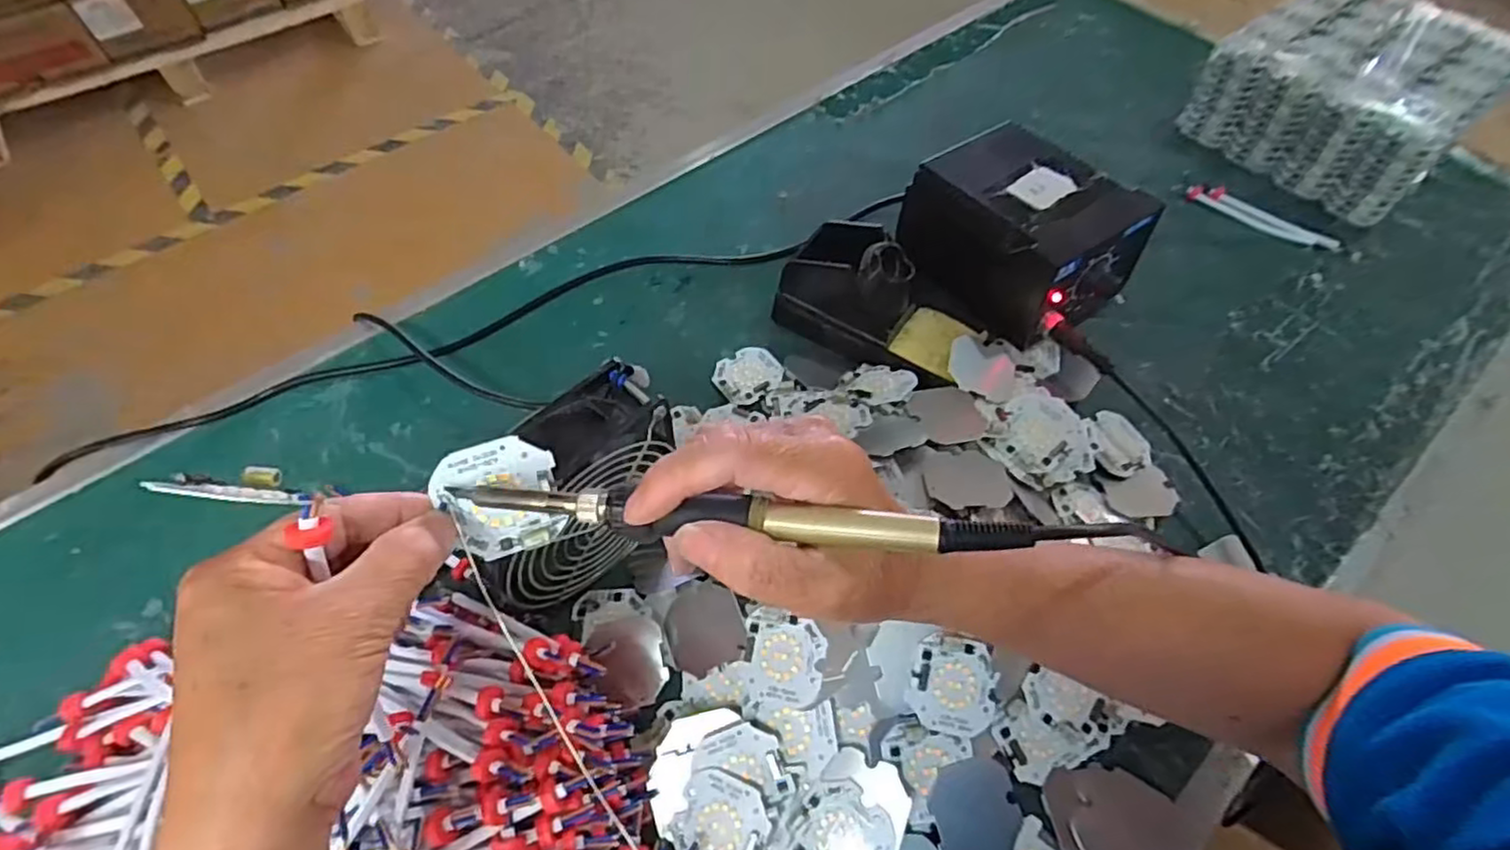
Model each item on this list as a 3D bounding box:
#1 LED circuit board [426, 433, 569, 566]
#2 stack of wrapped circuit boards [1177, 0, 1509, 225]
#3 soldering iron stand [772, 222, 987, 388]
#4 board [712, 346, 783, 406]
[{"bbox_3d":[-0.099,0.029,0.277,0.042,0.046,0.008,-22,23,-14],"label":"LED circuit board"},{"bbox_3d":[0.542,-0.308,0.636,0.221,0.079,0.186,-36,66,-22],"label":"stack of wrapped circuit boards"},{"bbox_3d":[0.086,-0.090,0.500,0.141,0.070,0.080,21,60,11],"label":"soldering iron stand"},{"bbox_3d":[-0.005,-0.037,0.503,0.047,0.005,0.046,-30,64,-19],"label":"board"}]

